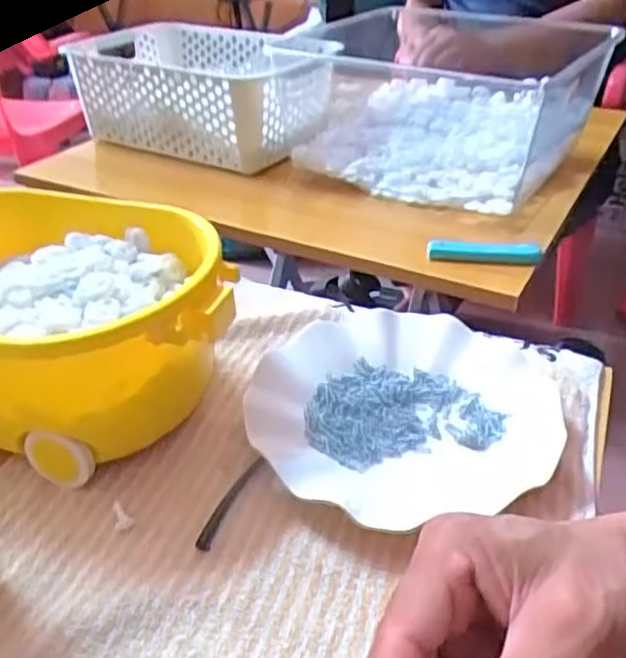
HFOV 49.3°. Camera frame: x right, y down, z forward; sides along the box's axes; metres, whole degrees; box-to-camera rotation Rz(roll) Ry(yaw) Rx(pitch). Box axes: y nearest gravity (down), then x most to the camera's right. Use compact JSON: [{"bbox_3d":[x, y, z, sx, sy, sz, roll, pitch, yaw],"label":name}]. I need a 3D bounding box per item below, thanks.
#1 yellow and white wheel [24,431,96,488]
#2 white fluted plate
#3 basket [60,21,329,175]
[{"bbox_3d":[-0.140,0.071,0.376,0.039,0.037,0.006,8,35,13],"label":"yellow and white wheel"},{"bbox_3d":[0.057,0.045,0.423,0.180,0.026,0.162,3,34,6],"label":"white fluted plate"},{"bbox_3d":[-0.112,-0.288,0.841,0.289,0.114,0.214,18,38,26],"label":"basket"}]

